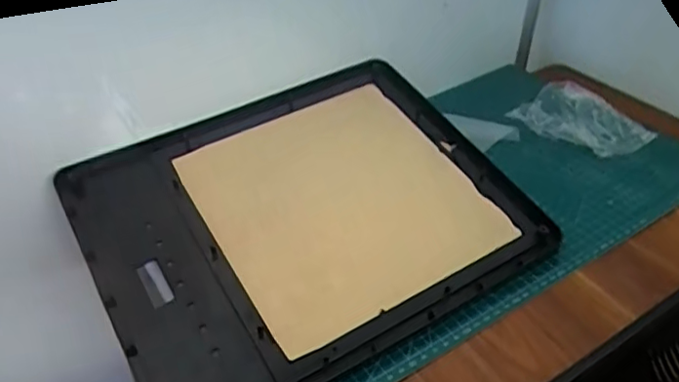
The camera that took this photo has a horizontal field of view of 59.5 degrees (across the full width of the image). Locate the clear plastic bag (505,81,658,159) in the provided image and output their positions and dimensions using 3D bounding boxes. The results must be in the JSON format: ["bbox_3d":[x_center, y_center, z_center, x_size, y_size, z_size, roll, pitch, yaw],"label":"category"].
[{"bbox_3d":[0.246,-0.073,0.608,0.128,0.058,0.054,13,31,31],"label":"clear plastic bag"}]

